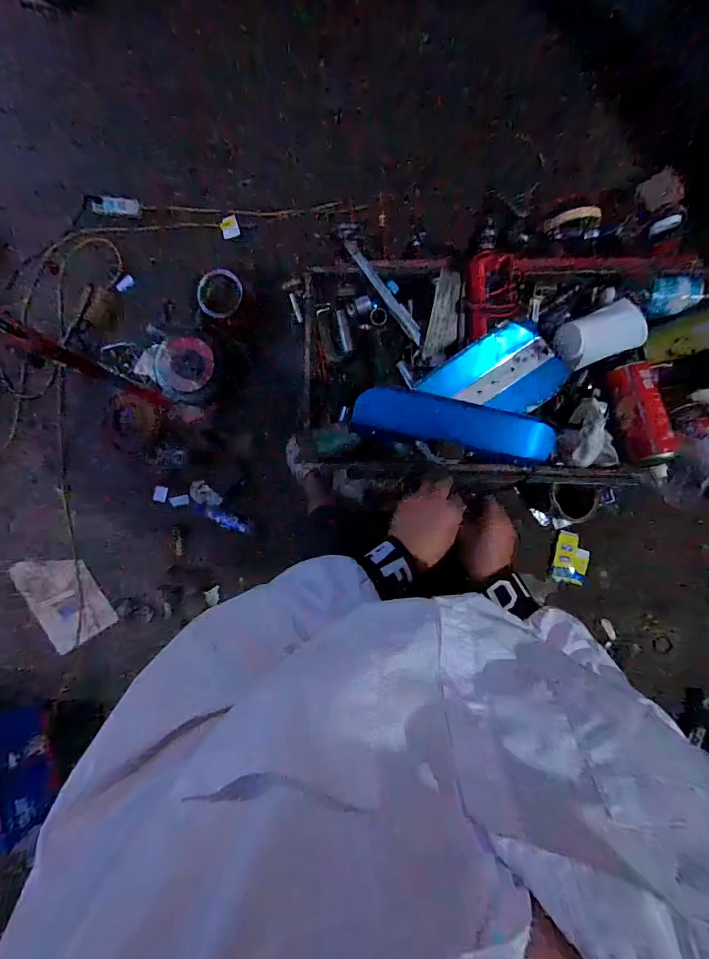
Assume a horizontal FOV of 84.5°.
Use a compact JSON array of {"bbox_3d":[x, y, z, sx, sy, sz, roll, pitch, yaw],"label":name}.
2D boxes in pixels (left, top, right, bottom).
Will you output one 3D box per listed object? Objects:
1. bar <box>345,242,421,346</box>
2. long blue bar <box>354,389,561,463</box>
[{"bbox_3d":[0.056,-0.331,0.692,0.025,0.011,0.213,-36,90,3],"label":"bar"},{"bbox_3d":[0.120,-0.073,0.504,0.247,0.045,0.066,10,92,2],"label":"long blue bar"}]

